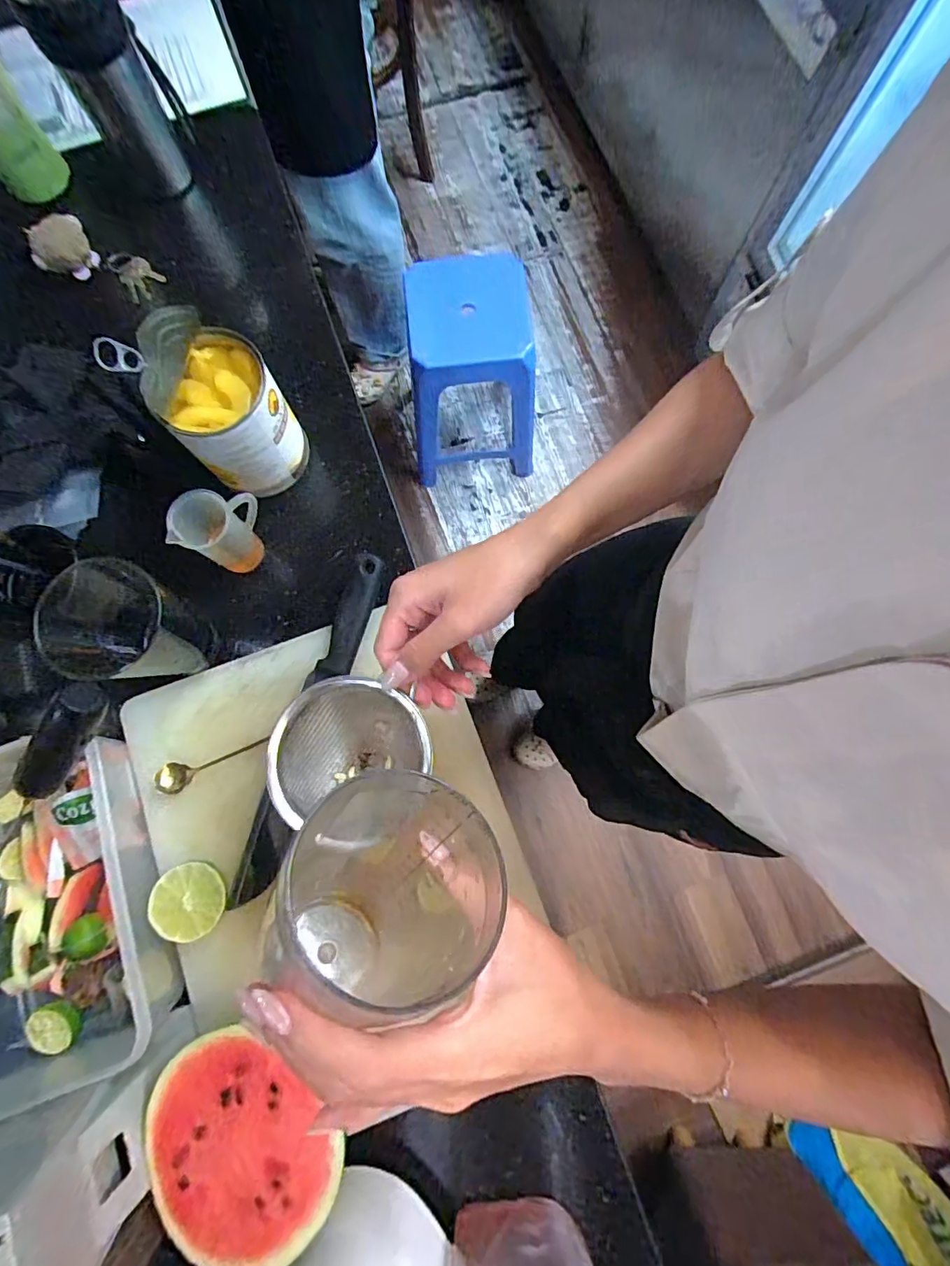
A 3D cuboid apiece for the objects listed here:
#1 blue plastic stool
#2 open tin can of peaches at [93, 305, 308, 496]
[{"bbox_3d":[-0.020,-0.635,1.273,0.303,0.434,0.333,0,79,0],"label":"blue plastic stool"},{"bbox_3d":[-0.221,-0.200,0.449,0.093,0.154,0.097,0,79,0],"label":"open tin can of peaches"}]

